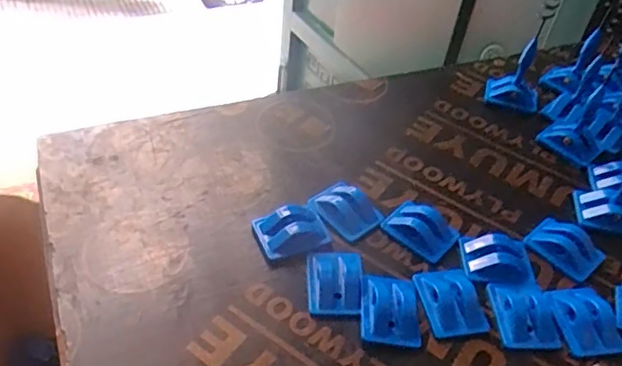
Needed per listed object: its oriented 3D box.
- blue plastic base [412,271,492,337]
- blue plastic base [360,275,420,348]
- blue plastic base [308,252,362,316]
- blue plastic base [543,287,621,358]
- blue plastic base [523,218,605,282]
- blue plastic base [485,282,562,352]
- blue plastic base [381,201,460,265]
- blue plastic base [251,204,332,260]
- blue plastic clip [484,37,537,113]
[{"bbox_3d":[0.083,0.070,0.343,0.036,0.007,0.043,-3,45,-10],"label":"blue plastic base"},{"bbox_3d":[0.046,0.074,0.336,0.033,0.008,0.042,5,44,-2],"label":"blue plastic base"},{"bbox_3d":[0.014,0.059,0.345,0.031,0.006,0.041,4,44,-3],"label":"blue plastic base"},{"bbox_3d":[0.162,0.081,0.342,0.038,0.010,0.042,1,45,-7],"label":"blue plastic base"},{"bbox_3d":[0.168,0.042,0.379,0.035,0.009,0.043,-31,56,-32],"label":"blue plastic base"},{"bbox_3d":[0.126,0.078,0.342,0.035,0.007,0.041,1,45,-6],"label":"blue plastic base"},{"bbox_3d":[0.074,0.030,0.383,0.042,0.011,0.036,33,50,25],"label":"blue plastic base"},{"bbox_3d":[-0.012,0.030,0.365,0.044,0.015,0.031,-10,47,-16],"label":"blue plastic base"},{"bbox_3d":[0.176,-0.092,0.483,0.046,0.055,0.018,14,45,7],"label":"blue plastic clip"}]

